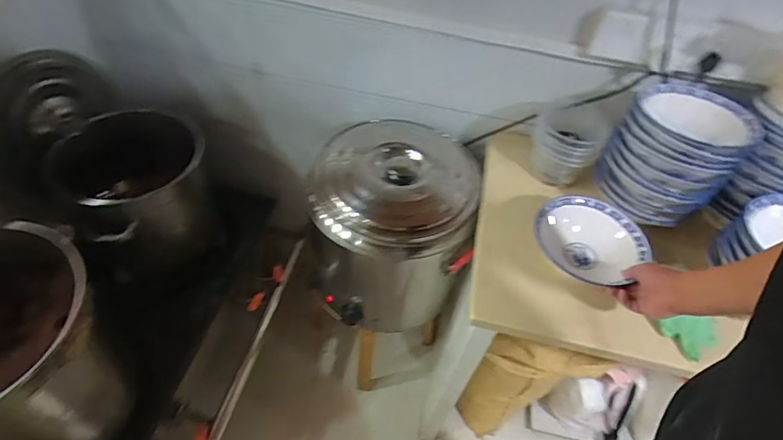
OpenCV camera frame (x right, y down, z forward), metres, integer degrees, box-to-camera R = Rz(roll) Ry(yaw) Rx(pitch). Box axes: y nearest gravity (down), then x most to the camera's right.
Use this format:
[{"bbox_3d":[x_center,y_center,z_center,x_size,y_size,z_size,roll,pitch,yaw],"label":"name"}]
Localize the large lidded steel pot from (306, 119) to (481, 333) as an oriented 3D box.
[{"bbox_3d":[-0.004,-0.002,1.051,0.330,0.347,0.338,3,49,-4],"label":"large lidded steel pot"}]

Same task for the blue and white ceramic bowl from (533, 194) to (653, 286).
[{"bbox_3d":[0.352,0.049,0.832,0.194,0.070,0.184,3,49,-4],"label":"blue and white ceramic bowl"}]

